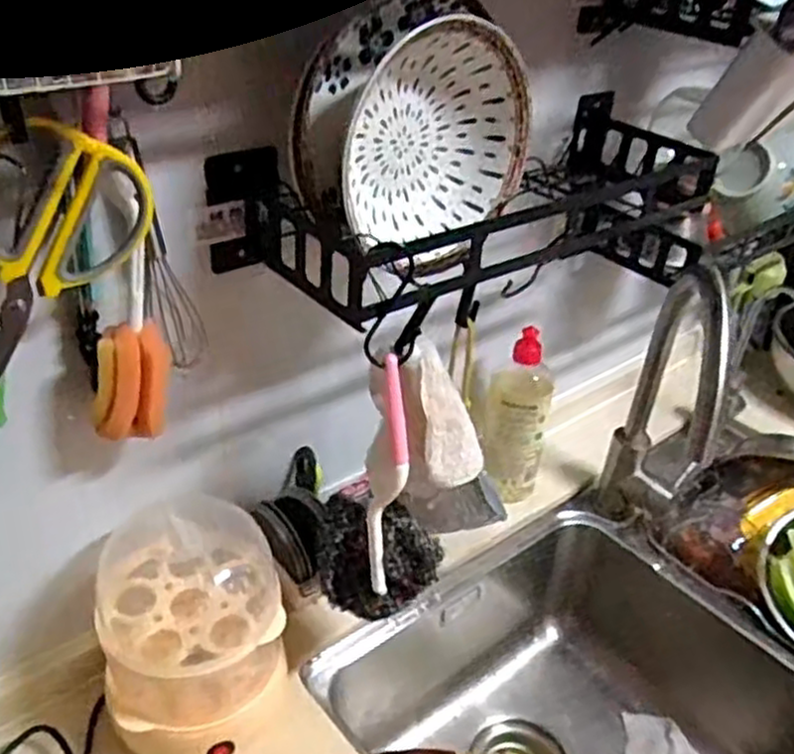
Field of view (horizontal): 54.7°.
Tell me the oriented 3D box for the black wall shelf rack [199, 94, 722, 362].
[{"bbox_3d":[0.092,-0.132,0.695,0.506,0.154,0.177,-22,42,-35],"label":"black wall shelf rack"}]

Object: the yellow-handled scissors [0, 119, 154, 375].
[{"bbox_3d":[-0.220,-0.060,0.462,0.026,0.181,0.096,33,6,35],"label":"yellow-handled scissors"}]

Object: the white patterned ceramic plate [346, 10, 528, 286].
[{"bbox_3d":[0.031,-0.167,0.559,0.147,0.157,0.060,-20,41,-33],"label":"white patterned ceramic plate"}]

